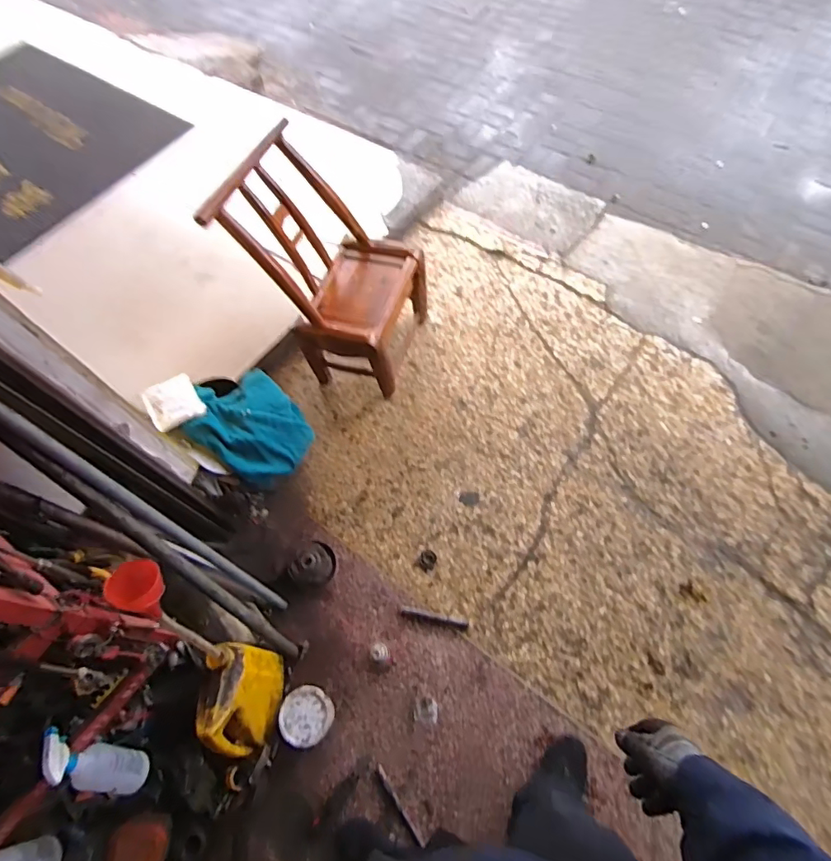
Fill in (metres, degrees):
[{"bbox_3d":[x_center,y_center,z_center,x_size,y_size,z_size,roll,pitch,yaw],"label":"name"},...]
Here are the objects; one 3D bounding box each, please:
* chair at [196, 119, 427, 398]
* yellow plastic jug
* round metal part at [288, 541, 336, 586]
[{"bbox_3d":[-0.248,-0.454,1.535,0.470,0.626,0.422,15,66,11],"label":"chair"},{"bbox_3d":[-0.394,0.613,1.149,0.110,0.238,0.218,-3,63,2],"label":"yellow plastic jug"},{"bbox_3d":[-0.286,0.376,1.420,0.104,0.096,0.129,12,65,10],"label":"round metal part"}]

